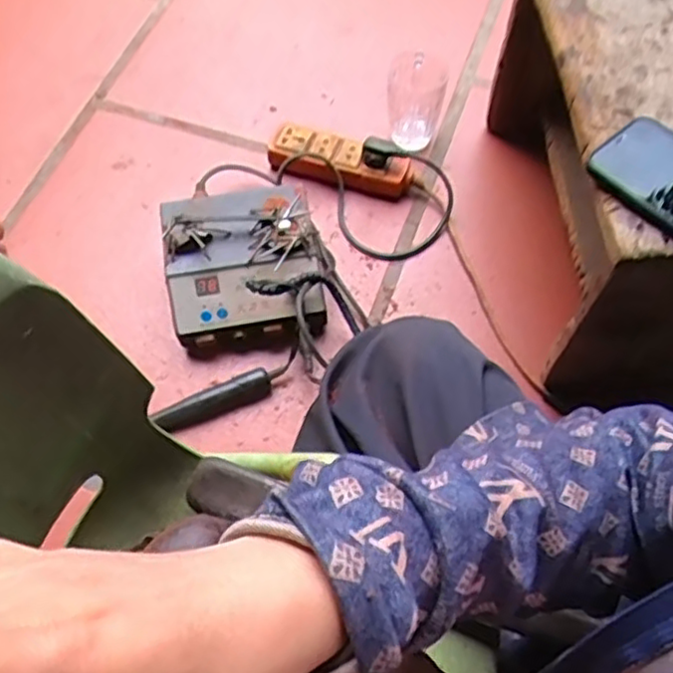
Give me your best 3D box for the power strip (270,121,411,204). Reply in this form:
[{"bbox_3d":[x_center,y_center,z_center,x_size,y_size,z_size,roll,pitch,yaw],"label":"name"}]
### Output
[{"bbox_3d":[0.004,-0.227,0.895,0.190,0.045,0.052,20,65,9],"label":"power strip"}]

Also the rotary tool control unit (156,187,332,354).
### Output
[{"bbox_3d":[-0.105,-0.082,0.808,0.181,0.096,0.183,-7,64,-5],"label":"rotary tool control unit"}]

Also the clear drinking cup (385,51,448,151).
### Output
[{"bbox_3d":[0.102,-0.311,0.904,0.073,0.106,0.059,6,63,2],"label":"clear drinking cup"}]

